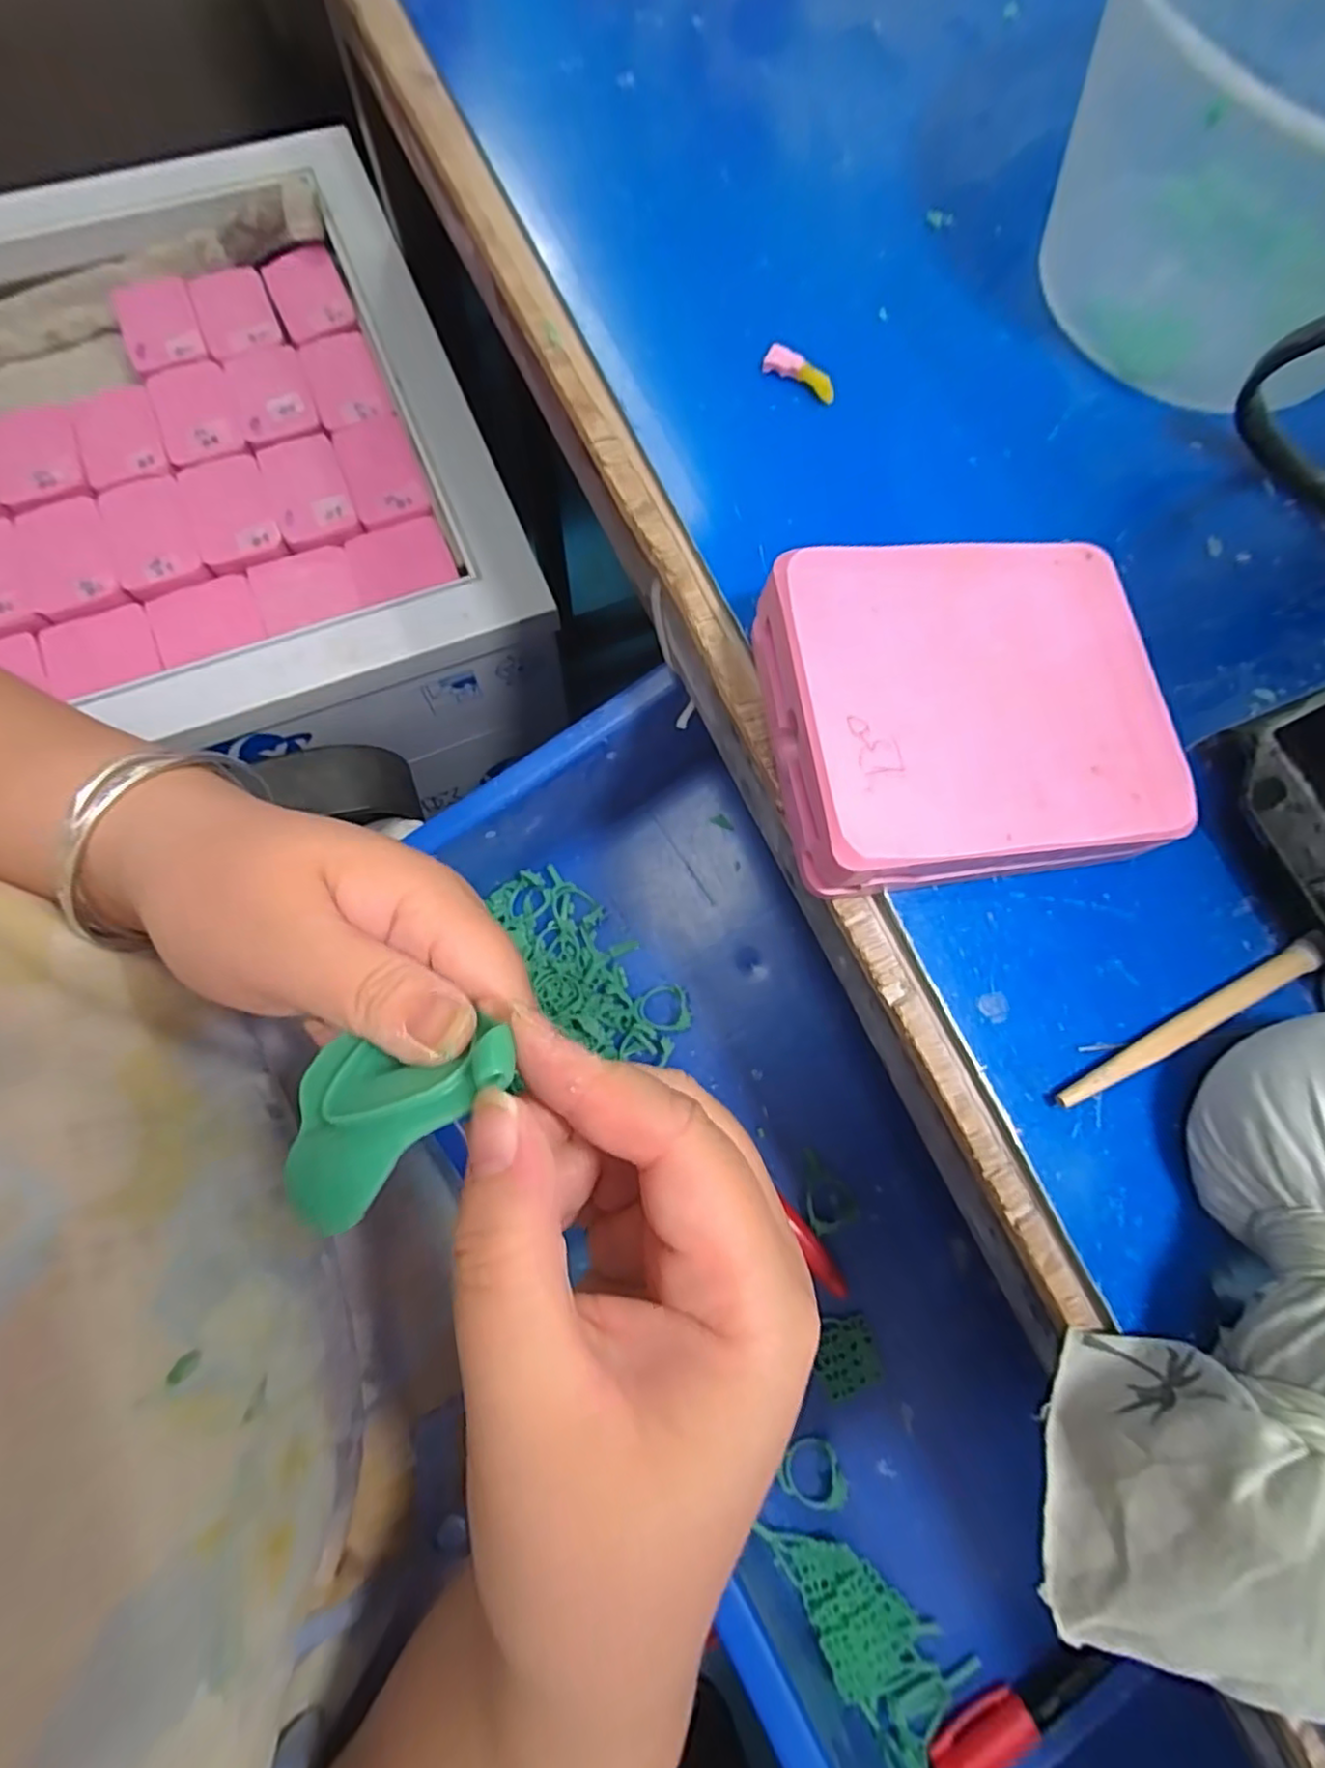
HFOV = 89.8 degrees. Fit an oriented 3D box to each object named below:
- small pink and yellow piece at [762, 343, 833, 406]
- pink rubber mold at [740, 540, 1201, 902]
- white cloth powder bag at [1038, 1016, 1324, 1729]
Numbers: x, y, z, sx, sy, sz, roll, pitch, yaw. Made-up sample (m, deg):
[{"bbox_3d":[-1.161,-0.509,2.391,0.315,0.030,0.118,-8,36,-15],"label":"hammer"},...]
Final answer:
[{"bbox_3d":[0.046,-0.168,0.219,0.026,0.006,0.005,31,76,4],"label":"small pink and yellow piece"},{"bbox_3d":[0.080,-0.043,0.178,0.098,0.035,0.085,-7,77,-5],"label":"pink rubber mold"},{"bbox_3d":[0.129,0.094,0.134,0.052,0.051,0.139,31,76,4],"label":"white cloth powder bag"}]

